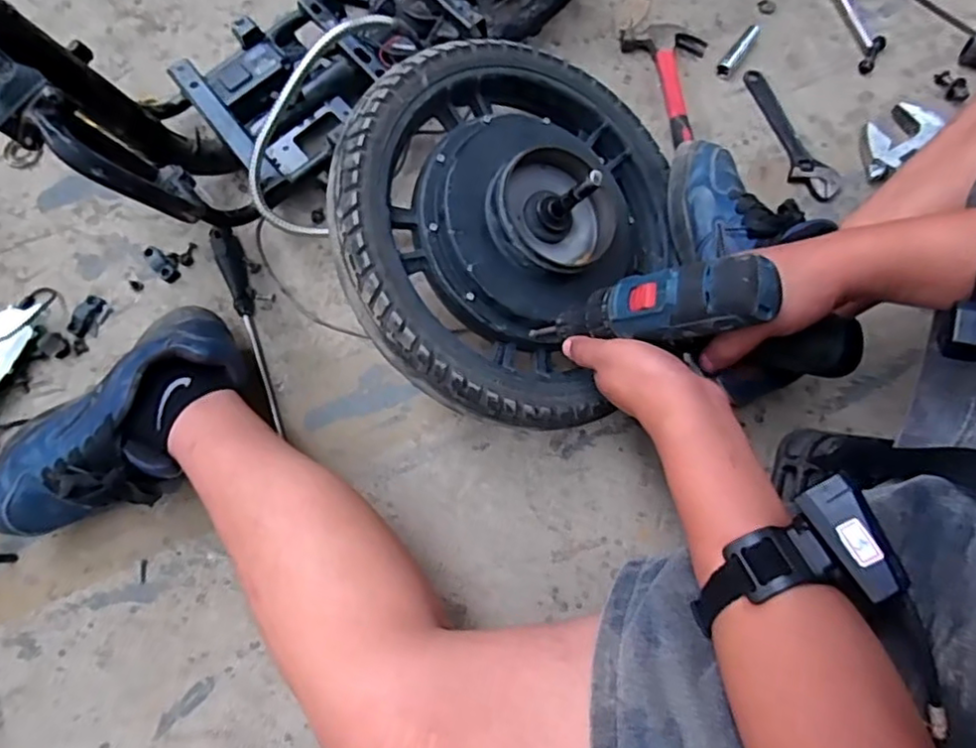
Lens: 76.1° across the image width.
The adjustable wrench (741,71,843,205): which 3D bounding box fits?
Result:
[{"bbox_3d":[0.359,-0.292,0.753,0.043,0.020,0.195,-22,75,-5],"label":"adjustable wrench"}]

